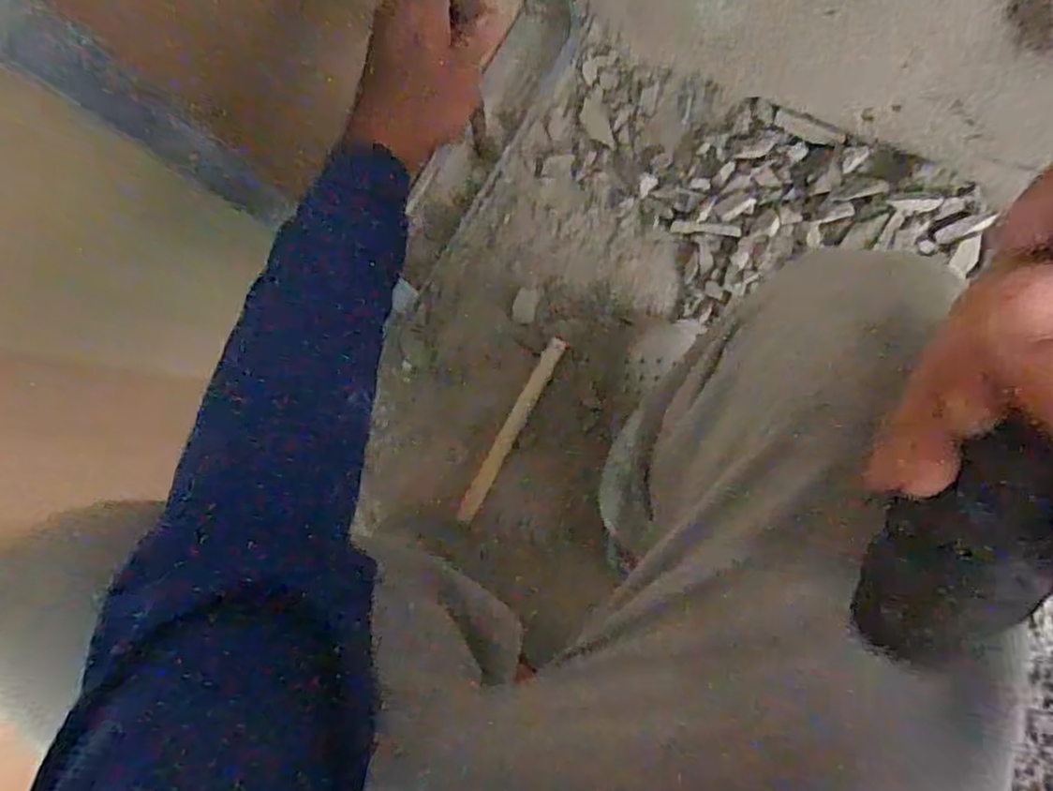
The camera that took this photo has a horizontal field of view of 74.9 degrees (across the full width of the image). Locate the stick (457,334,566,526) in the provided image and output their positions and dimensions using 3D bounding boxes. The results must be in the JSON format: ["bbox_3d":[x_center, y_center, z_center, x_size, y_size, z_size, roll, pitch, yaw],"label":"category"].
[{"bbox_3d":[-0.018,0.041,0.820,0.021,0.008,0.240,28,90,9],"label":"stick"}]

